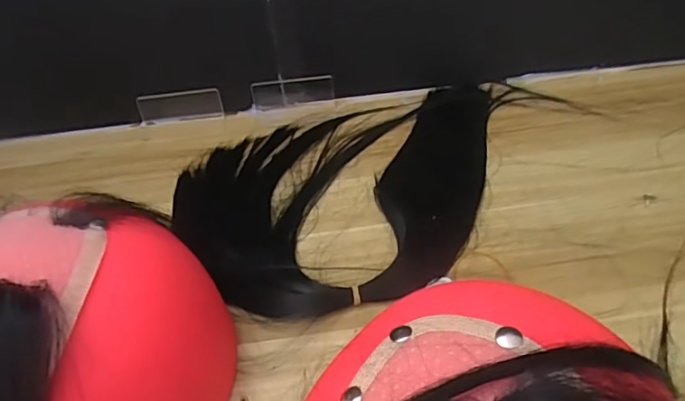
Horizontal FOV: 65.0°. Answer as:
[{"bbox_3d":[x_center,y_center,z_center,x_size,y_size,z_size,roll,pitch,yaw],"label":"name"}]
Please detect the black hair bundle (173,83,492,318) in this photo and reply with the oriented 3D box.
[{"bbox_3d":[0.013,-0.013,0.441,0.290,0.012,0.228,-12,43,-6],"label":"black hair bundle"}]

